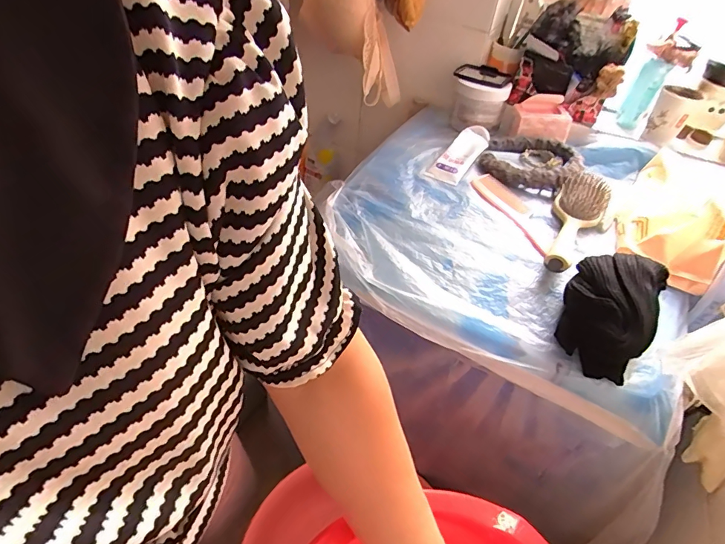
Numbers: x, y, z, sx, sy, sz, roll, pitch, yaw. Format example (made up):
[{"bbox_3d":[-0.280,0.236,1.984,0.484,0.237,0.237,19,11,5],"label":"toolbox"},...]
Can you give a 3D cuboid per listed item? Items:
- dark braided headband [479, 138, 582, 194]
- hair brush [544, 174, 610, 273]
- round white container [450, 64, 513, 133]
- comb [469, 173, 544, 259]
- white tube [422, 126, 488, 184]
[{"bbox_3d":[0.284,-0.189,0.726,0.152,0.037,0.136,24,46,17],"label":"dark braided headband"},{"bbox_3d":[0.308,-0.079,0.623,0.070,0.037,0.212,26,61,18],"label":"hair brush"},{"bbox_3d":[0.224,-0.337,0.829,0.103,0.082,0.105,8,43,1],"label":"round white container"},{"bbox_3d":[0.230,-0.096,0.654,0.051,0.008,0.179,-24,54,-14],"label":"comb"},{"bbox_3d":[0.170,-0.207,0.742,0.056,0.035,0.158,28,47,20],"label":"white tube"}]

